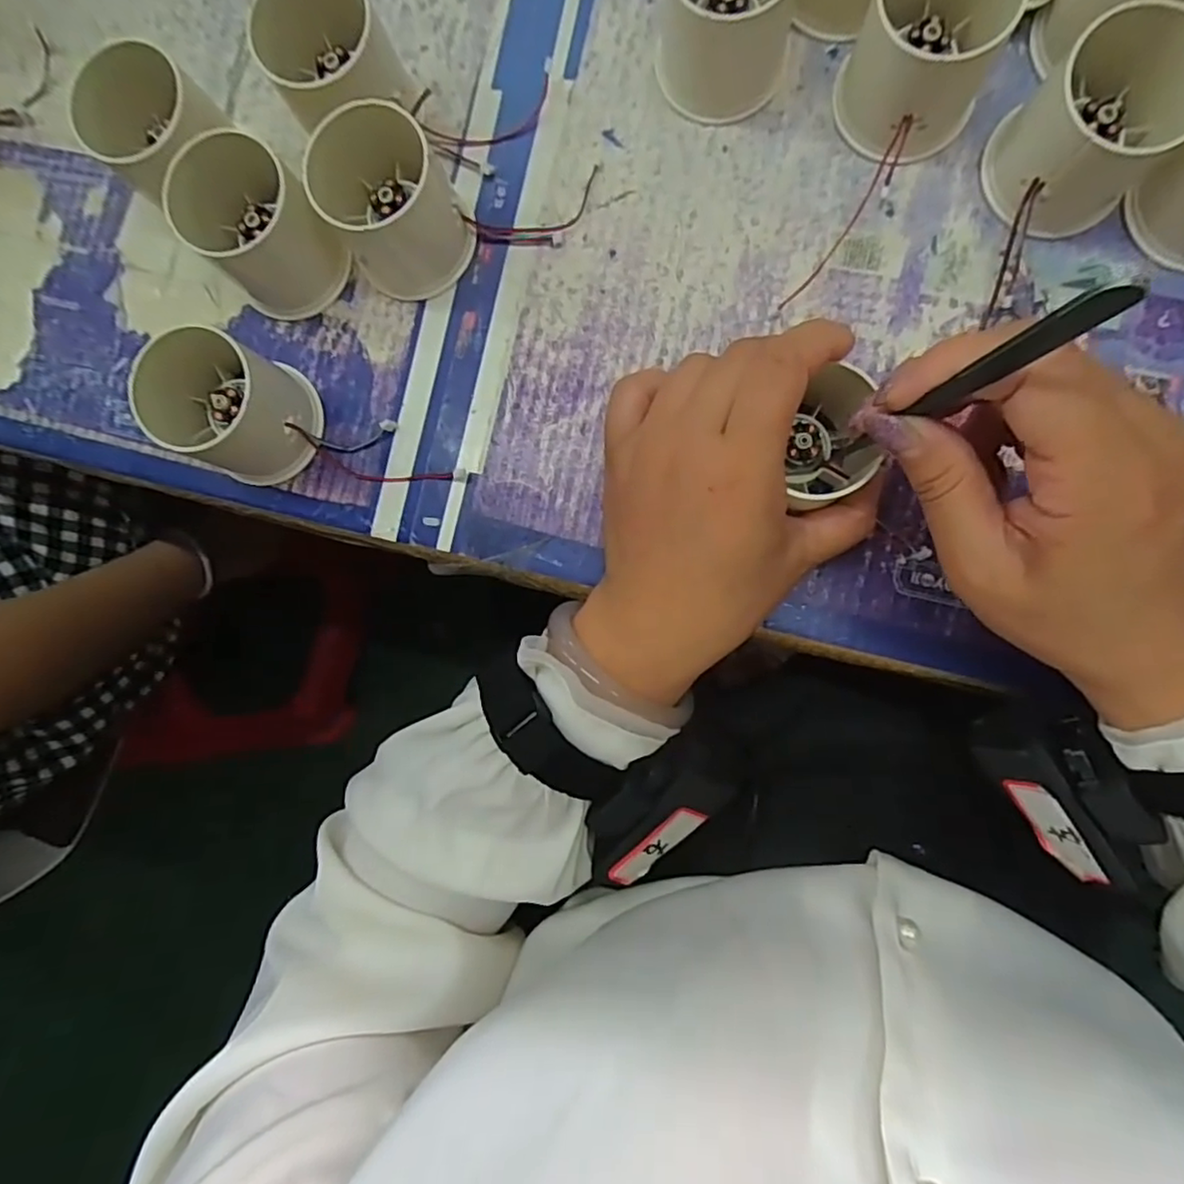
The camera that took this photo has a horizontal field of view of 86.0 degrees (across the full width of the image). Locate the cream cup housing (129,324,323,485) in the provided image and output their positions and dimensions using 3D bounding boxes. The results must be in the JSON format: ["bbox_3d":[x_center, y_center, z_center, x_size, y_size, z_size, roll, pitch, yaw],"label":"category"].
[{"bbox_3d":[-0.156,-0.078,0.269,0.058,0.055,0.052,19,92,6],"label":"cream cup housing"}]

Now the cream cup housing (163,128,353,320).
[{"bbox_3d":[-0.146,-0.158,0.273,0.048,0.049,0.061,-41,86,4],"label":"cream cup housing"}]

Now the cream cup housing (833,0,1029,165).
[{"bbox_3d":[0.130,-0.212,0.250,0.057,0.042,0.074,20,92,6],"label":"cream cup housing"}]

